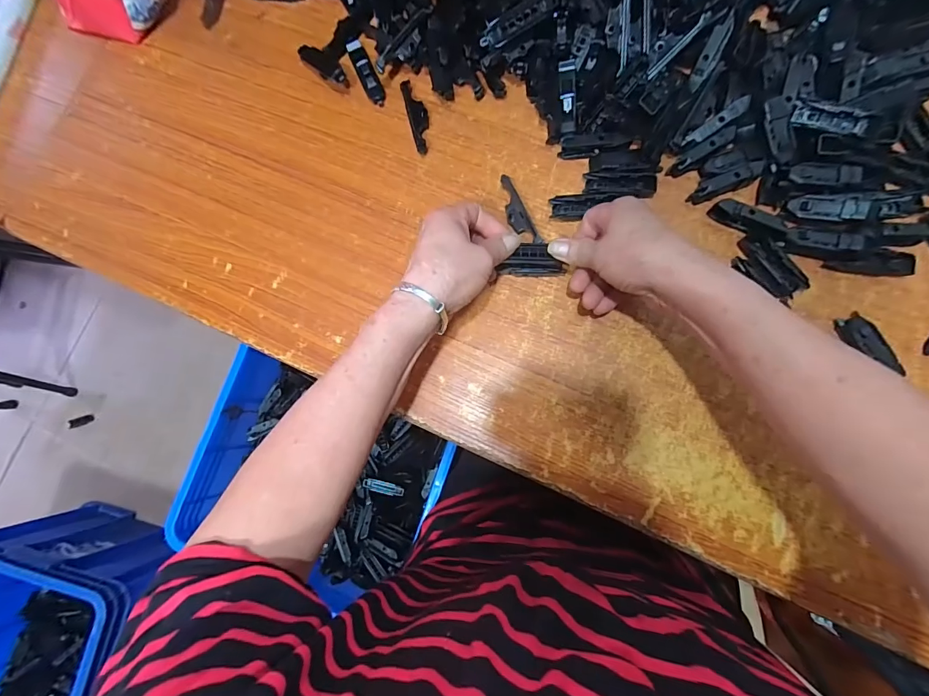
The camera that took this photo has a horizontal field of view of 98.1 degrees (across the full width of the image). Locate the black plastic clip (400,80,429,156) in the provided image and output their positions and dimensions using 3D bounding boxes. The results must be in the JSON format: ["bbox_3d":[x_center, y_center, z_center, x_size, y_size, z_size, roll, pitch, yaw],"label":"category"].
[{"bbox_3d":[-0.049,-0.243,0.424,0.020,0.011,0.079,-16,81,2],"label":"black plastic clip"}]

